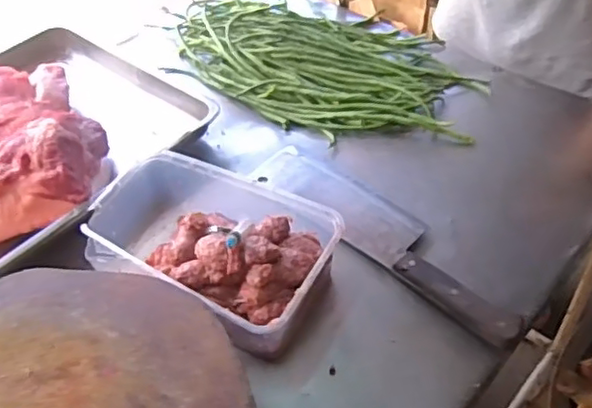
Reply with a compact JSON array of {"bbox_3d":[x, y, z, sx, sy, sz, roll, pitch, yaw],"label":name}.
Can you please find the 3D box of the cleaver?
[{"bbox_3d":[0.091,0.024,0.693,0.073,0.025,0.368,-35,54,-27],"label":"cleaver"}]

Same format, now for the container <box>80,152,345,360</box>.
[{"bbox_3d":[-0.086,0.043,0.654,0.252,0.079,0.159,25,52,24],"label":"container"}]

